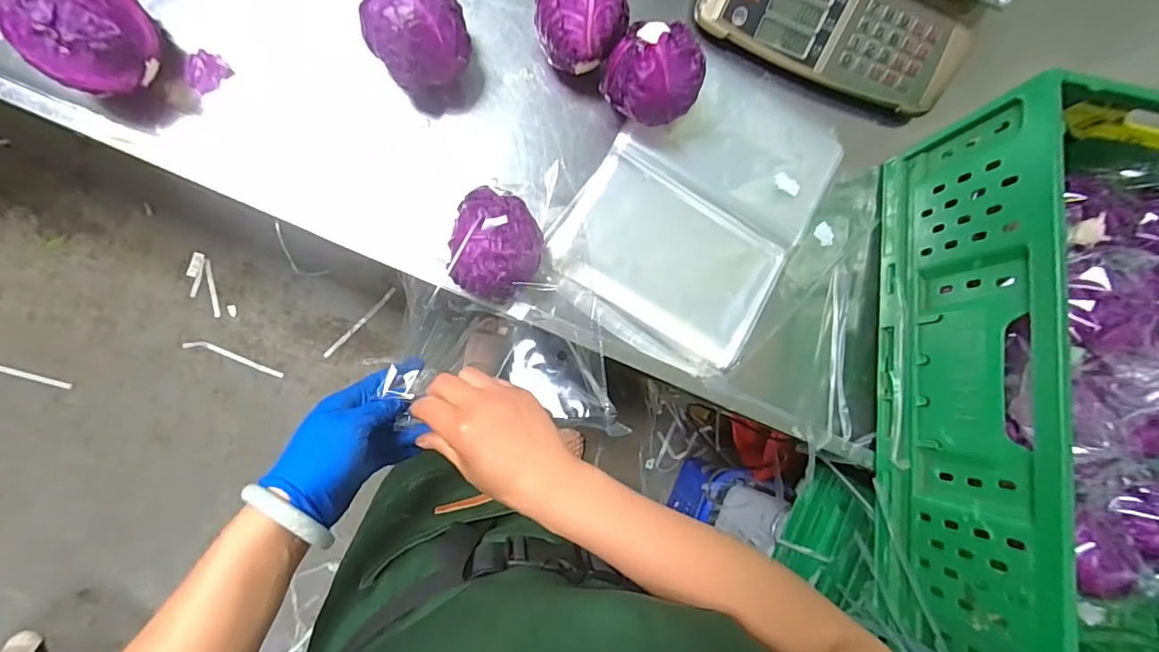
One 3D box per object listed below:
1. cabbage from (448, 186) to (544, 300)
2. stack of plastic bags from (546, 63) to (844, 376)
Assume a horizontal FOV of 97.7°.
[{"bbox_3d":[-0.090,-0.085,0.551,0.094,0.095,0.107,19,86,-8],"label":"cabbage"},{"bbox_3d":[0.151,-0.146,0.632,0.261,0.027,0.357,32,84,-7],"label":"stack of plastic bags"}]

